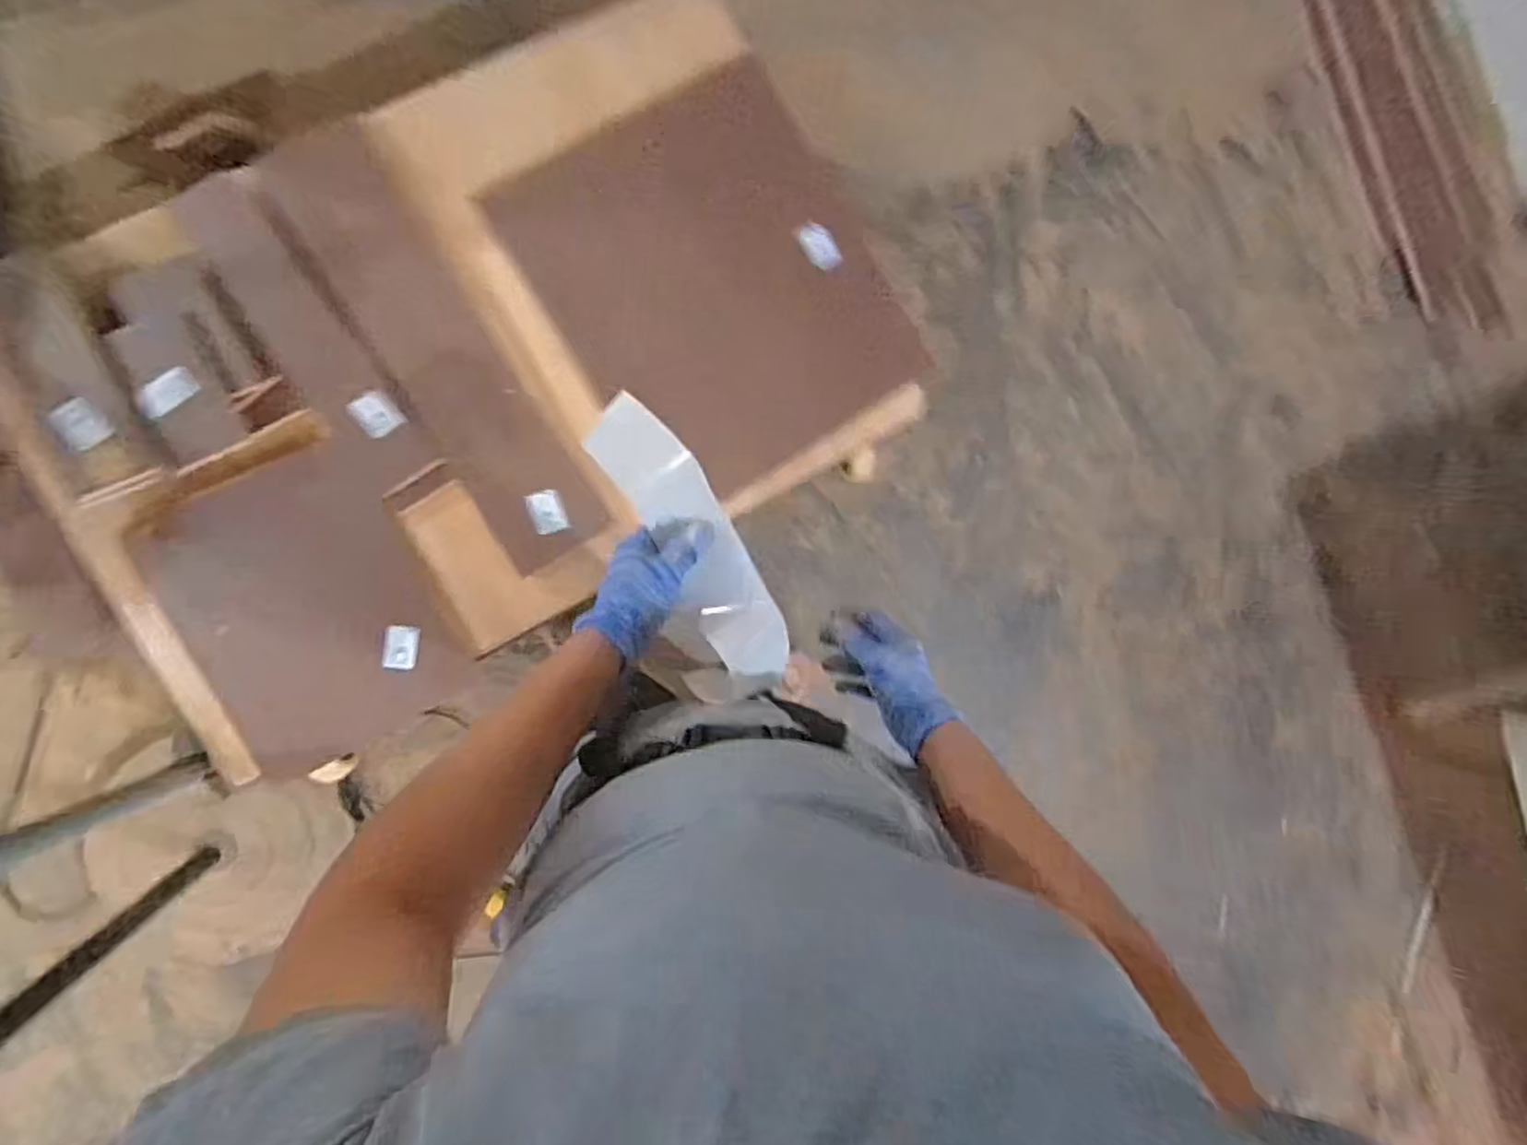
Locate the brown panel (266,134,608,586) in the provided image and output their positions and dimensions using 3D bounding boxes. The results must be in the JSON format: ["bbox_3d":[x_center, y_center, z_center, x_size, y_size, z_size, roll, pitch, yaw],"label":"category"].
[{"bbox_3d":[-0.453,-0.309,1.004,0.153,0.029,0.650,-32,92,-7],"label":"brown panel"}]

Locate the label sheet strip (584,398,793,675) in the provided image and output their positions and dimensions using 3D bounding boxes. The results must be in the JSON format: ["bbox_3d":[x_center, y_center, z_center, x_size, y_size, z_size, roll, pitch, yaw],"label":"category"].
[{"bbox_3d":[-0.057,-0.033,0.548,0.060,0.034,0.245,-32,77,-4],"label":"label sheet strip"}]

